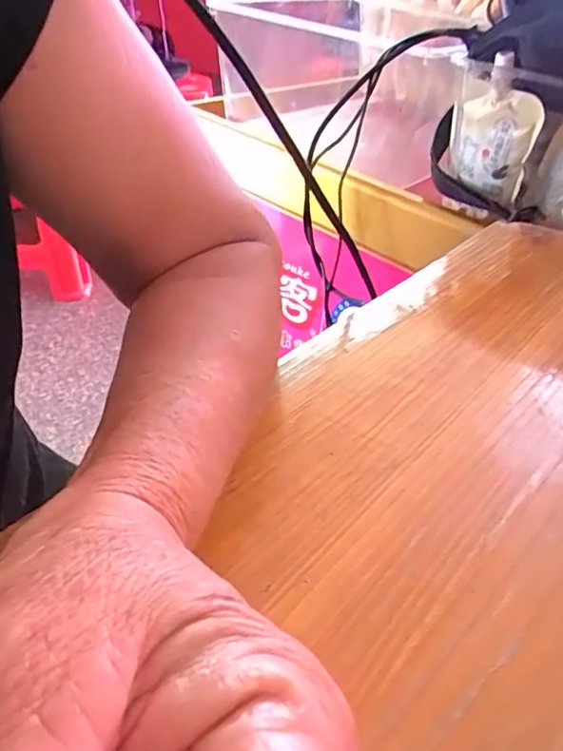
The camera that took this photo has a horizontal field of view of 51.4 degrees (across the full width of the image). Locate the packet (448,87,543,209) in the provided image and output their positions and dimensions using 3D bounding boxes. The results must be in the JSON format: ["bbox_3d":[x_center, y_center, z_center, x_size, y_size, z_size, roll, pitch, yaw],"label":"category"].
[{"bbox_3d":[0.195,-0.215,0.542,0.019,0.091,0.082,-21,46,-30],"label":"packet"}]

